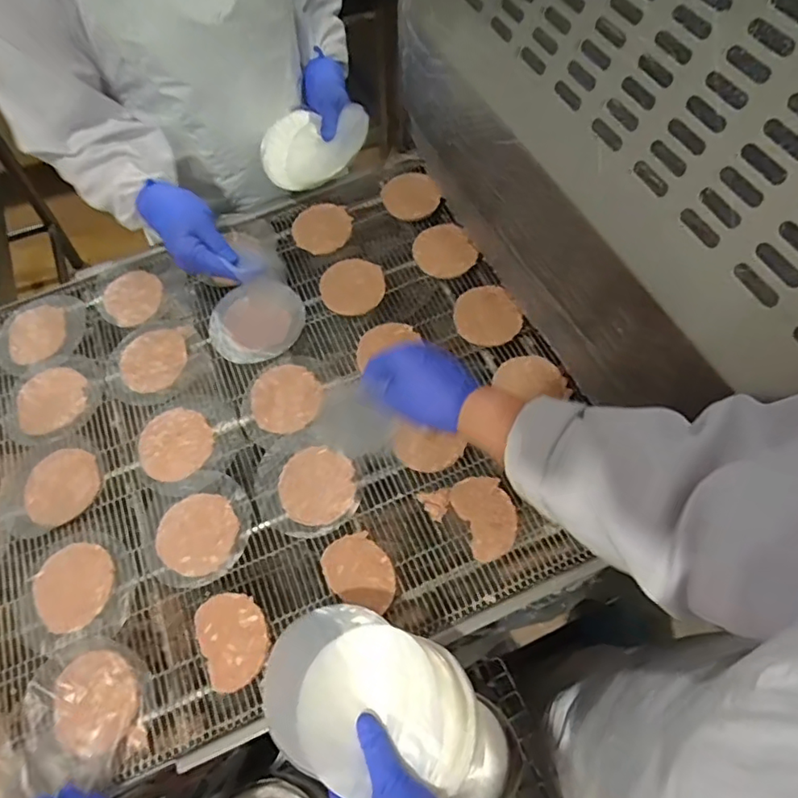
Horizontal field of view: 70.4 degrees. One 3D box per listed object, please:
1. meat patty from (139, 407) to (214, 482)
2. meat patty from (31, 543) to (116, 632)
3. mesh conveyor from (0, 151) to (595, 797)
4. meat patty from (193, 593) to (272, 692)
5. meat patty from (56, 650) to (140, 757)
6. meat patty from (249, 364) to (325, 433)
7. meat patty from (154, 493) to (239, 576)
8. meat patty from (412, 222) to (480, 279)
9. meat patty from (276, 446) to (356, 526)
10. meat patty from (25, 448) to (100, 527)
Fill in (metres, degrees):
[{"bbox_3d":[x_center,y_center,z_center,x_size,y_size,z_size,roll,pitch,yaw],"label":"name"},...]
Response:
[{"bbox_3d":[-0.258,0.051,0.650,0.085,0.009,0.081,35,67,17],"label":"meat patty"},{"bbox_3d":[-0.335,0.192,0.581,0.080,0.004,0.082,0,62,0],"label":"meat patty"},{"bbox_3d":[-0.211,0.037,0.645,0.771,0.055,0.597,-25,64,-8],"label":"mesh conveyor"},{"bbox_3d":[-0.160,0.231,0.550,0.065,0.007,0.086,-23,64,-12],"label":"meat patty"},{"bbox_3d":[-0.282,0.282,0.529,0.074,0.009,0.083,-12,62,-7],"label":"meat patty"},{"bbox_3d":[-0.132,-0.003,0.666,0.084,0.007,0.081,0,62,0],"label":"meat patty"},{"bbox_3d":[-0.214,0.141,0.598,0.083,0.010,0.081,0,62,0],"label":"meat patty"},{"bbox_3d":[0.058,-0.195,0.741,0.072,0.012,0.073,0,78,2],"label":"meat patty"},{"bbox_3d":[-0.089,0.093,0.613,0.085,0.011,0.081,0,62,0],"label":"meat patty"},{"bbox_3d":[-0.377,0.097,0.632,0.083,0.004,0.084,0,62,0],"label":"meat patty"}]

